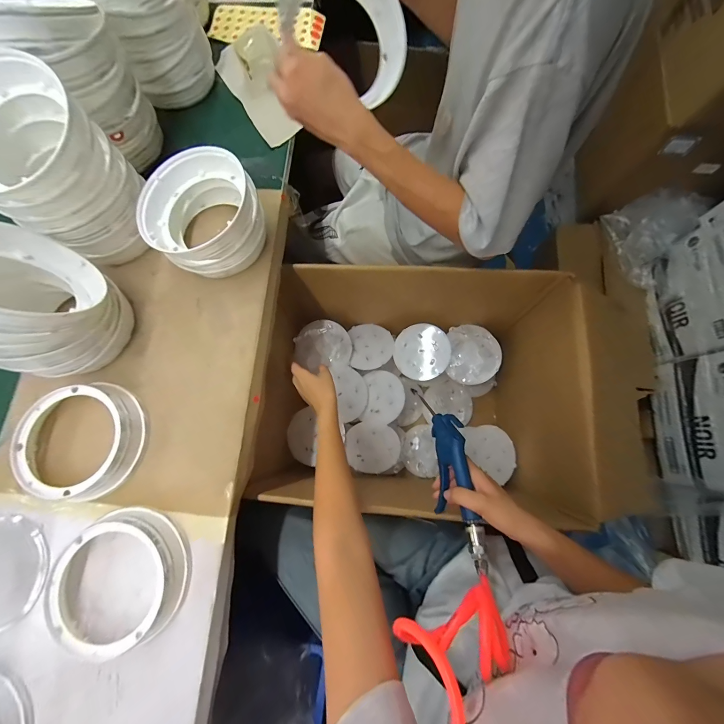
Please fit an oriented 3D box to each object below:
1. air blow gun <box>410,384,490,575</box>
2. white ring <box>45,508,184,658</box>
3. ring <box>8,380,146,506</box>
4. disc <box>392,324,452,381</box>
[{"bbox_3d":[0.122,0.142,0.430,0.021,0.067,0.247,9,52,-23],"label":"air blow gun"},{"bbox_3d":[-0.287,0.254,0.367,0.144,0.038,0.141,0,76,1],"label":"white ring"},{"bbox_3d":[-0.366,0.103,0.404,0.146,0.038,0.144,0,76,1],"label":"ring"},{"bbox_3d":[0.141,-0.023,0.730,0.128,0.011,0.127,3,101,14],"label":"disc"}]

